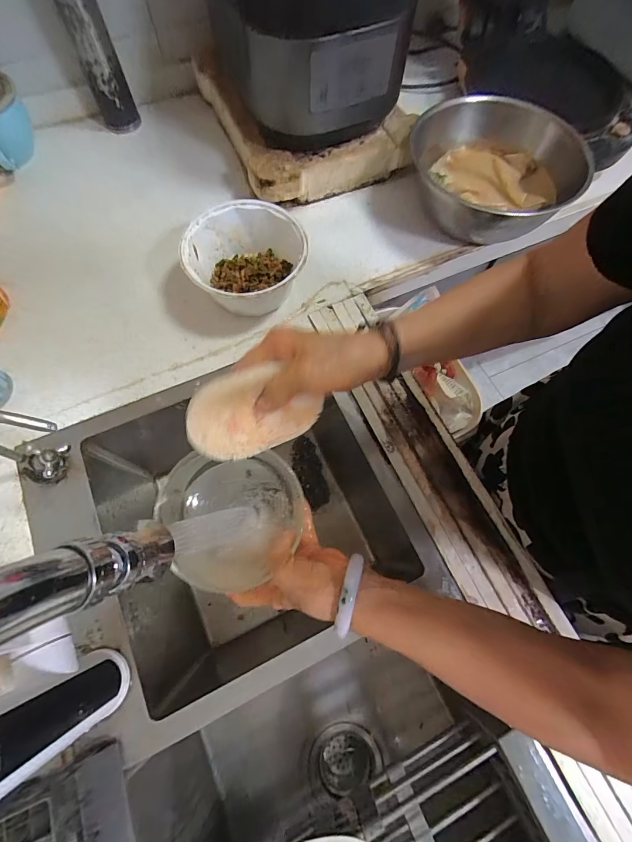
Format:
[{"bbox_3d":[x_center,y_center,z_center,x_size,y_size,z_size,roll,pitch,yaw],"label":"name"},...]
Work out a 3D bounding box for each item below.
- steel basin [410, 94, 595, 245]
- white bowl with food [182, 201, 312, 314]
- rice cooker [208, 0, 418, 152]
[{"bbox_3d":[0.269,-0.387,0.577,0.218,0.112,0.246,1,70,-1],"label":"steel basin"},{"bbox_3d":[-0.098,-0.224,0.523,0.161,0.081,0.157,1,70,-2],"label":"white bowl with food"},{"bbox_3d":[-0.007,-0.566,0.518,0.238,0.207,0.229,-23,72,-10],"label":"rice cooker"}]

